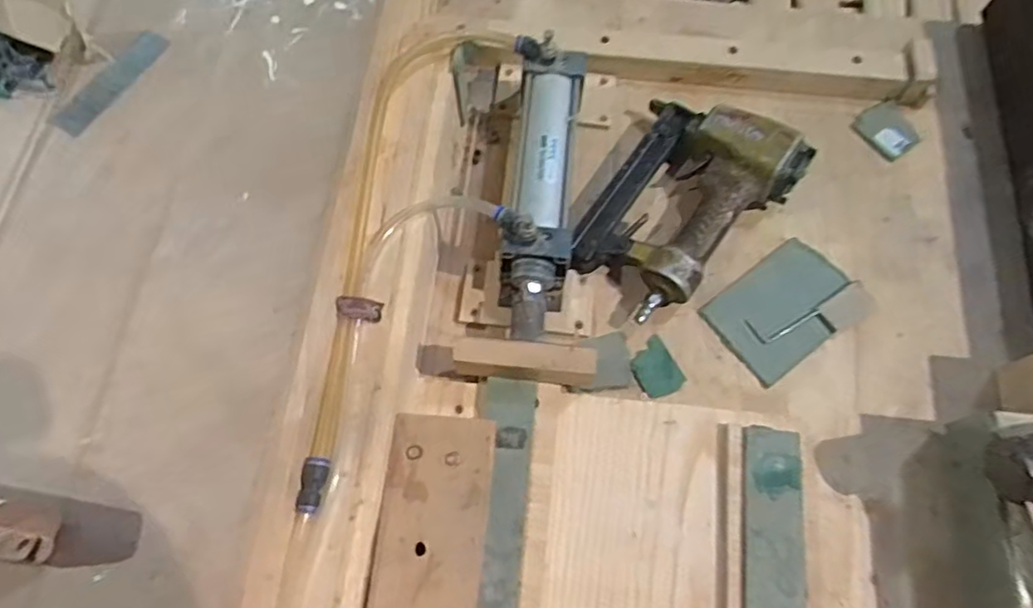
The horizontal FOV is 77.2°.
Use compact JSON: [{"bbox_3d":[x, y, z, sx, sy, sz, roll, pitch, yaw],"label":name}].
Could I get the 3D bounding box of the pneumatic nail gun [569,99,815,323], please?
[{"bbox_3d":[0.149,-0.099,0.608,0.153,0.057,0.213,39,75,13],"label":"pneumatic nail gun"}]

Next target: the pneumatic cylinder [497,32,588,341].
[{"bbox_3d":[0.022,-0.100,0.599,0.066,0.091,0.280,5,70,2],"label":"pneumatic cylinder"}]

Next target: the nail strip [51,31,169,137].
[{"bbox_3d":[-0.323,-0.178,0.515,0.027,0.004,0.105,31,74,12],"label":"nail strip"}]

